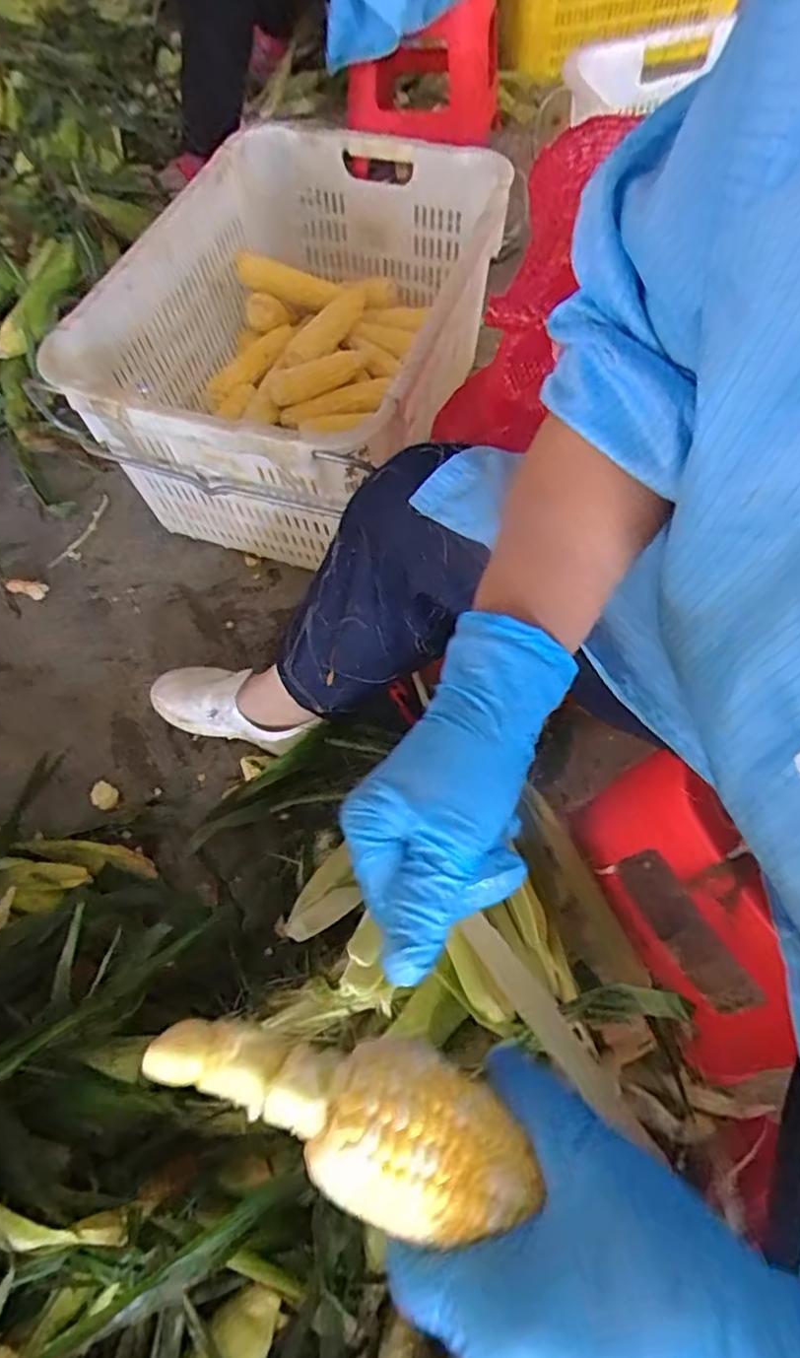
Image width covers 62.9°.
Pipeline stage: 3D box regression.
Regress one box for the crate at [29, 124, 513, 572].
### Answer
[{"bbox_3d":[-0.127,-0.484,0.928,0.441,0.259,0.614,13,66,10],"label":"crate"}]

